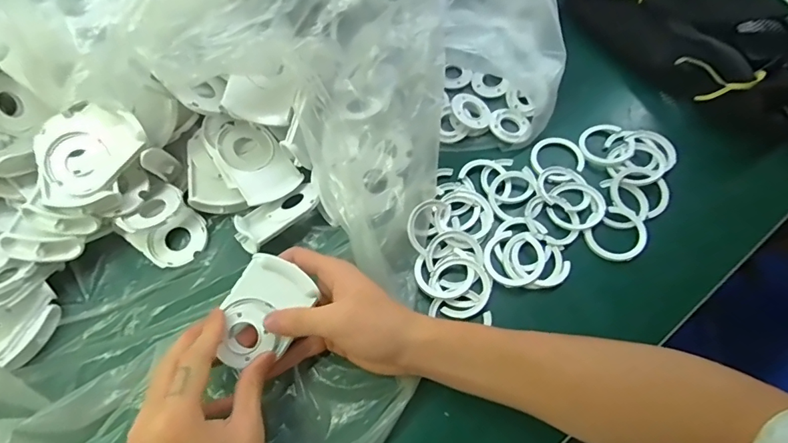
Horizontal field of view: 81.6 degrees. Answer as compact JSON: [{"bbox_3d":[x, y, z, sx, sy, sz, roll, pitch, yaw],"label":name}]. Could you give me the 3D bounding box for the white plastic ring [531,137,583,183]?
[{"bbox_3d":[0.162,-0.061,0.451,0.050,0.009,0.050,-1,63,2],"label":"white plastic ring"}]

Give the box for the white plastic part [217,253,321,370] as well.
[{"bbox_3d":[-0.098,0.067,0.332,0.054,0.026,0.078,28,68,15],"label":"white plastic part"}]

